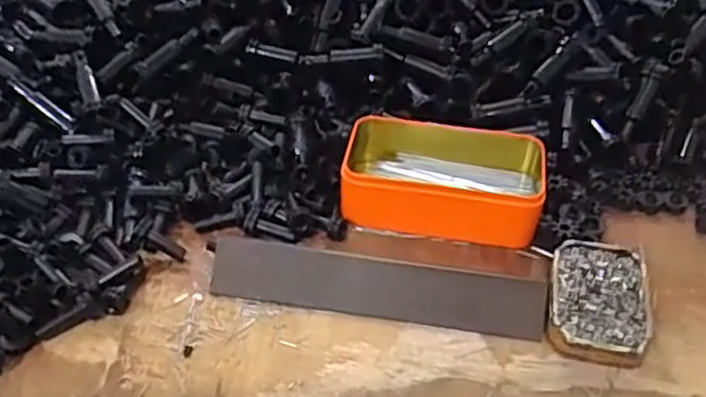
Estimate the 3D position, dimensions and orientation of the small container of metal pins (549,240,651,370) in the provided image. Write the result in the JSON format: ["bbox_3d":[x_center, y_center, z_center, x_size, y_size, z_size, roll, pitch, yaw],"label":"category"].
[{"bbox_3d":[0.159,0.069,0.457,0.061,0.024,0.090,11,44,9],"label":"small container of metal pins"}]

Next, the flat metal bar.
[{"bbox_3d":[0.017,0.059,0.468,0.217,0.012,0.041,9,74,1],"label":"flat metal bar"}]

